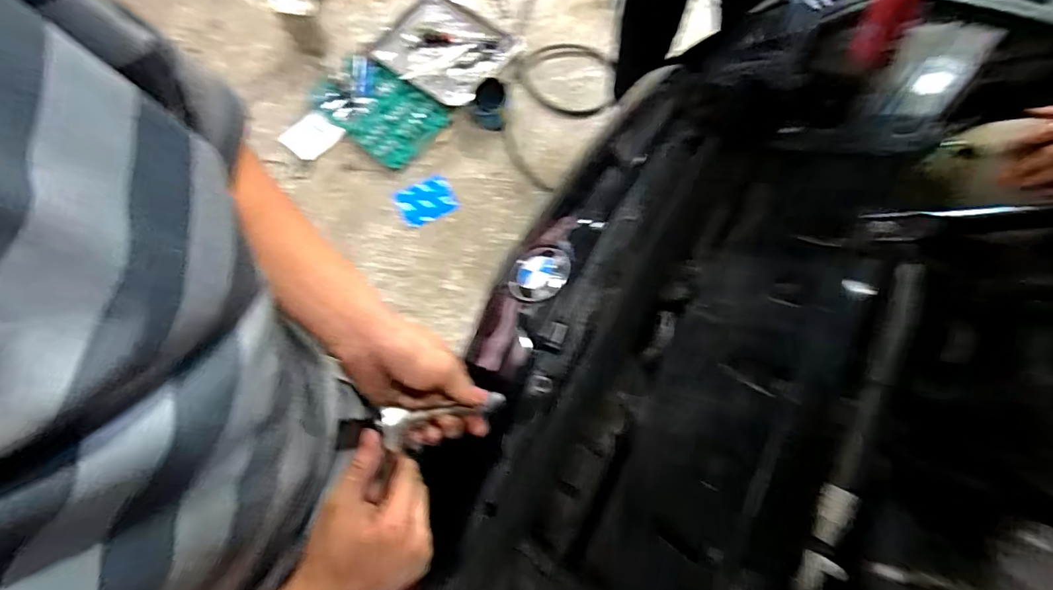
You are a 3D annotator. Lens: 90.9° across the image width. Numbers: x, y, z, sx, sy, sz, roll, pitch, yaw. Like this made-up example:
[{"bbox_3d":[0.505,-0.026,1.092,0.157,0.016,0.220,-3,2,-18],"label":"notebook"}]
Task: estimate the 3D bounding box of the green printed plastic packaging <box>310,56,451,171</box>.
[{"bbox_3d":[-0.473,-0.591,1.645,0.402,0.031,0.251,39,78,10],"label":"green printed plastic packaging"}]

